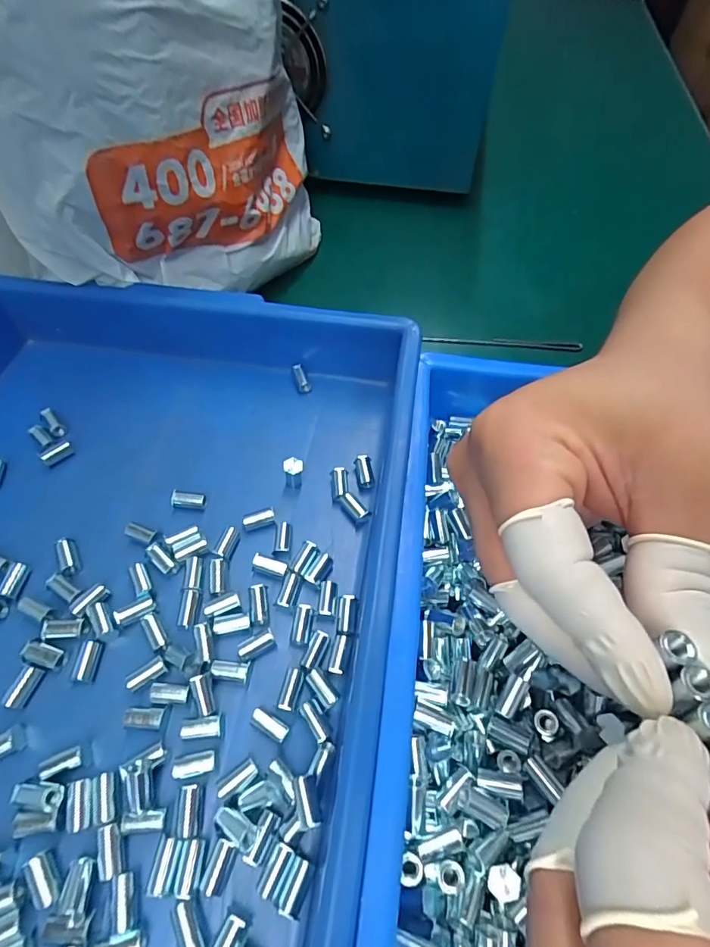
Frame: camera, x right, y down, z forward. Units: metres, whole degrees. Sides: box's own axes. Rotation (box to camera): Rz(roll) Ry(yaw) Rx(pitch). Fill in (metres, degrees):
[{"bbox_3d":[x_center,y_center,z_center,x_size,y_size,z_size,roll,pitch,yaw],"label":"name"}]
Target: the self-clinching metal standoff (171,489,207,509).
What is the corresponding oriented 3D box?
[{"bbox_3d":[-0.089,0.014,0.252,0.018,0.006,0.007,4,57,1],"label":"self-clinching metal standoff"}]

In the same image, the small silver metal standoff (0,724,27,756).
[{"bbox_3d":[-0.144,0.110,0.190,0.018,0.006,0.010,-19,59,-14],"label":"small silver metal standoff"}]

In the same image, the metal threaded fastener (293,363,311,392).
[{"bbox_3d":[-0.034,-0.063,0.305,0.007,0.007,0.020,-17,74,-13],"label":"metal threaded fastener"}]

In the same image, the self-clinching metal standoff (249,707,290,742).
[{"bbox_3d":[-0.036,0.106,0.198,0.017,0.007,0.007,25,59,13],"label":"self-clinching metal standoff"}]

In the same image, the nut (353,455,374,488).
[{"bbox_3d":[0.005,0.000,0.267,0.009,0.009,0.019,-3,57,-4],"label":"nut"}]

